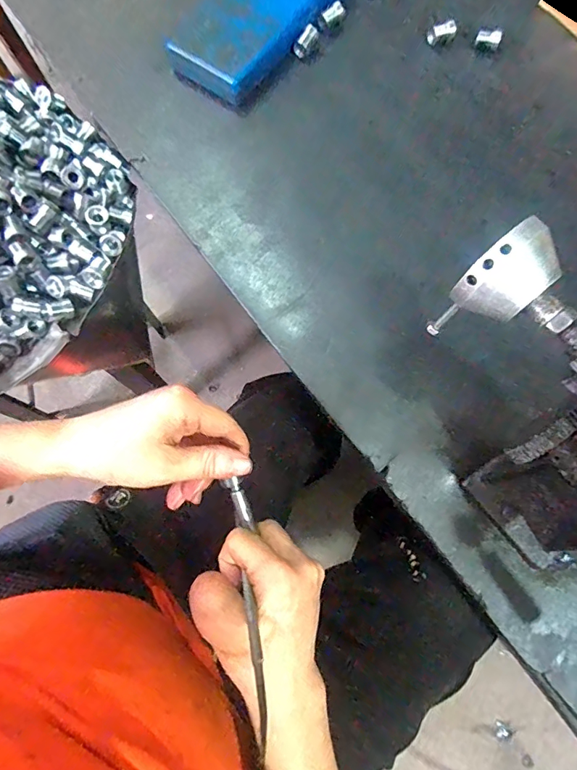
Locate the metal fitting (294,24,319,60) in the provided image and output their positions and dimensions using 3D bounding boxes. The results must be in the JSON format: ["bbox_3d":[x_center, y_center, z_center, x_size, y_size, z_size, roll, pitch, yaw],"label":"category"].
[{"bbox_3d":[0.018,-0.350,0.461,0.013,0.010,0.035,31,79,9],"label":"metal fitting"}]

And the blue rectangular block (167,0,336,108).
[{"bbox_3d":[-0.015,-0.388,0.459,0.083,0.033,0.245,34,80,9],"label":"blue rectangular block"}]

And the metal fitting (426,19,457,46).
[{"bbox_3d":[0.160,-0.366,0.471,0.027,0.013,0.015,-11,76,-1],"label":"metal fitting"}]

